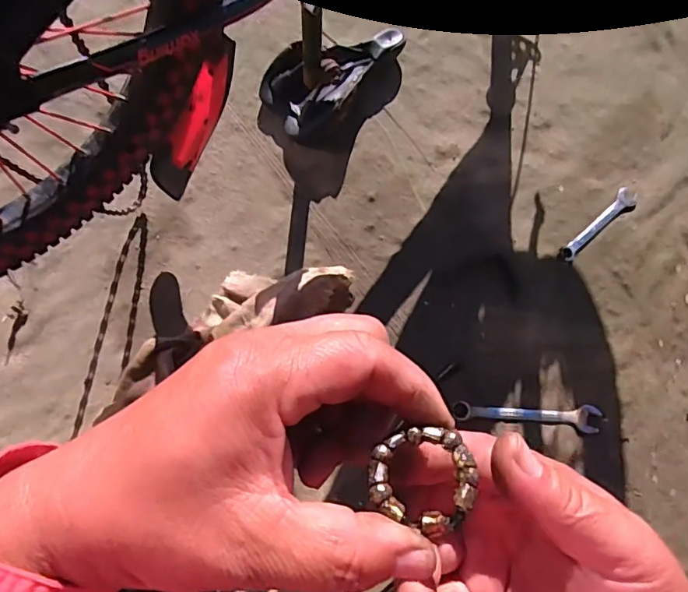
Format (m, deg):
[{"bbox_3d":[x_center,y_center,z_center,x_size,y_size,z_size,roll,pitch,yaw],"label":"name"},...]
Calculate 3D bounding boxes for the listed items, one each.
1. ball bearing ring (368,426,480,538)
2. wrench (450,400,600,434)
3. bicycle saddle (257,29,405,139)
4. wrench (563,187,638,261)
[{"bbox_3d":[0.027,0.061,0.181,0.034,0.012,0.033,0,77,0],"label":"ball bearing ring"},{"bbox_3d":[0.244,0.154,0.685,0.188,0.013,0.033,5,77,1],"label":"wrench"},{"bbox_3d":[-0.007,-0.325,0.761,0.217,0.085,0.127,-32,79,-7],"label":"bicycle saddle"},{"bbox_3d":[0.369,-0.102,0.753,0.028,0.006,0.148,44,81,9],"label":"wrench"}]

